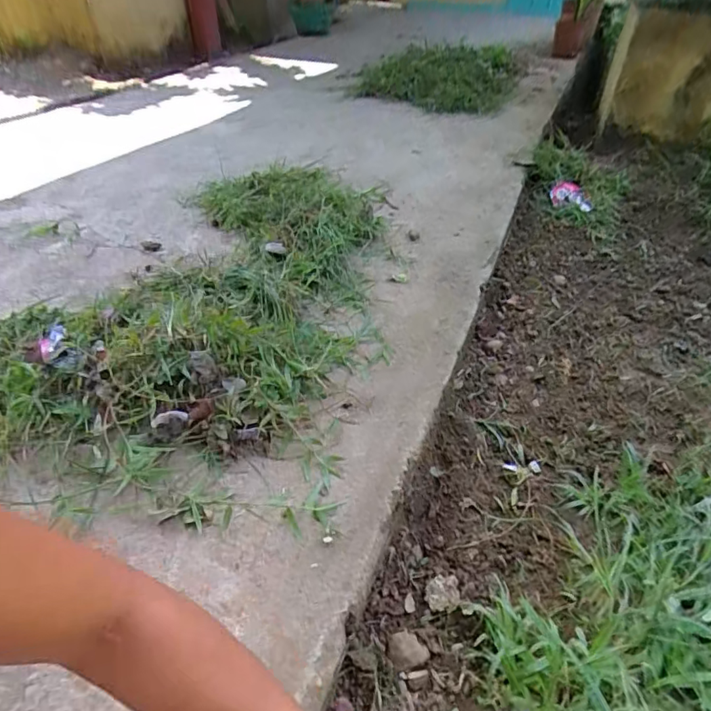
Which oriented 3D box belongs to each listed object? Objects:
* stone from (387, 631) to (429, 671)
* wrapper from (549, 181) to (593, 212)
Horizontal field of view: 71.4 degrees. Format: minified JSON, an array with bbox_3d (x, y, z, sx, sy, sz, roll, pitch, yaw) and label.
[{"bbox_3d":[0.057,0.327,0.551,0.044,0.015,0.036,-13,41,-10],"label":"stone"},{"bbox_3d":[0.669,-0.496,1.538,0.125,0.037,0.144,10,42,17],"label":"wrapper"}]

